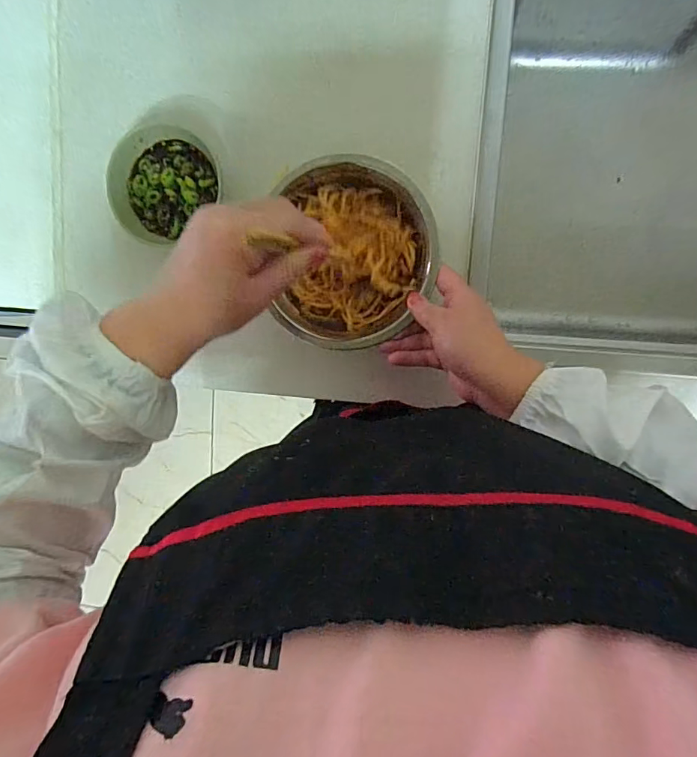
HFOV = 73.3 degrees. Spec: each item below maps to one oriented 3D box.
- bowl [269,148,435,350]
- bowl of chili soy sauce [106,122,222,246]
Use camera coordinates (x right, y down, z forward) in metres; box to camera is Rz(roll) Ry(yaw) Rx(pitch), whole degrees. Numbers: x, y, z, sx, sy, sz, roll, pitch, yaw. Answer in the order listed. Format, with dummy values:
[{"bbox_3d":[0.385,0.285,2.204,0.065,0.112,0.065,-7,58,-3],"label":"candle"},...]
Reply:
[{"bbox_3d":[0.005,-0.116,0.451,0.150,0.057,0.171,8,97,7],"label":"bowl"},{"bbox_3d":[-0.188,-0.201,0.475,0.111,0.044,0.104,1,96,8],"label":"bowl of chili soy sauce"}]

